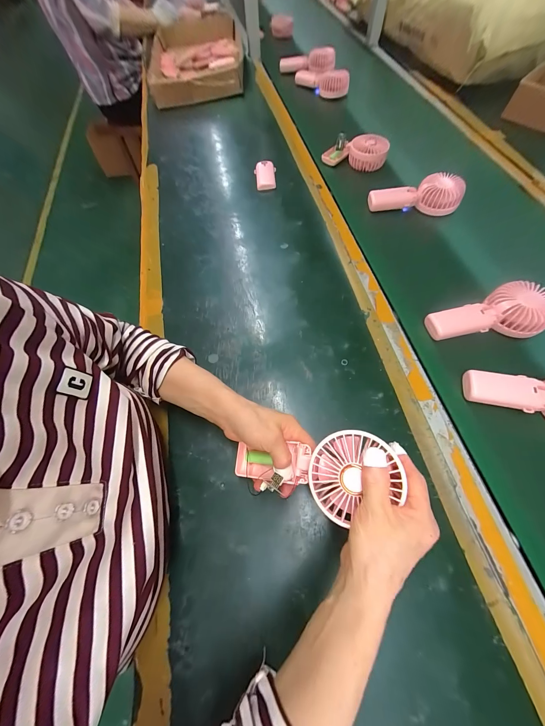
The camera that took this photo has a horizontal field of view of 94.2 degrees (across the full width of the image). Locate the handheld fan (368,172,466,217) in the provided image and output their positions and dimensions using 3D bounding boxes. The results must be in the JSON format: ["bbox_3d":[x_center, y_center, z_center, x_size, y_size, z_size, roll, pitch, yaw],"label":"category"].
[{"bbox_3d":[0.295,-0.348,0.524,0.183,0.044,0.067,6,65,1],"label":"handheld fan"}]

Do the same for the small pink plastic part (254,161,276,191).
[{"bbox_3d":[-0.017,-0.446,0.601,0.048,0.023,0.083,2,65,-1],"label":"small pink plastic part"}]

